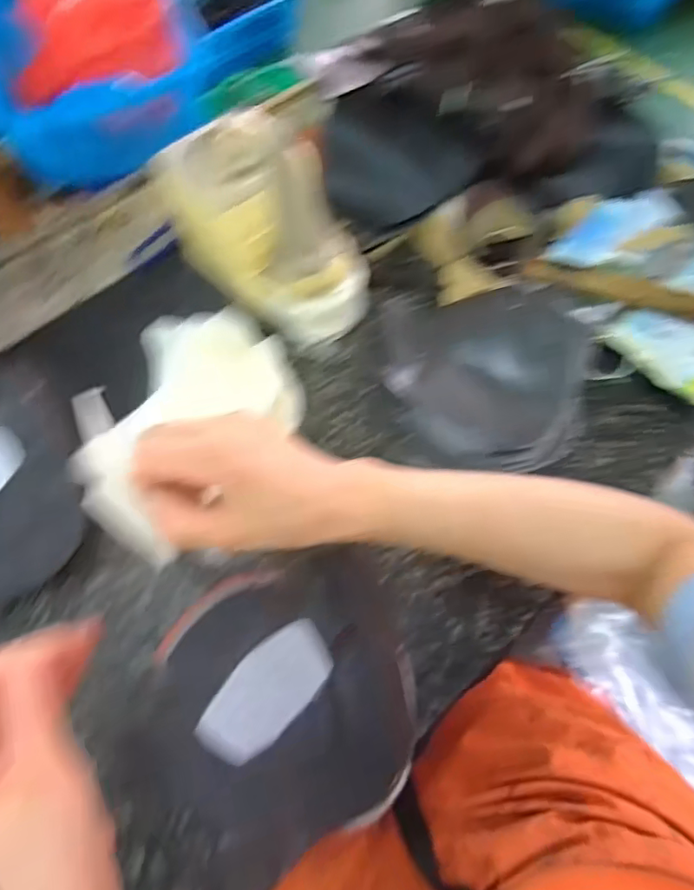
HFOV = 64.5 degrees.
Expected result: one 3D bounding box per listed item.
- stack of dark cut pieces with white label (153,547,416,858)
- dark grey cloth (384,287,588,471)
[{"bbox_3d":[-0.042,0.180,0.394,0.172,0.023,0.176,-19,67,-8],"label":"stack of dark cut pieces with white label"},{"bbox_3d":[0.123,-0.067,0.495,0.175,0.035,0.166,12,66,6],"label":"dark grey cloth"}]

